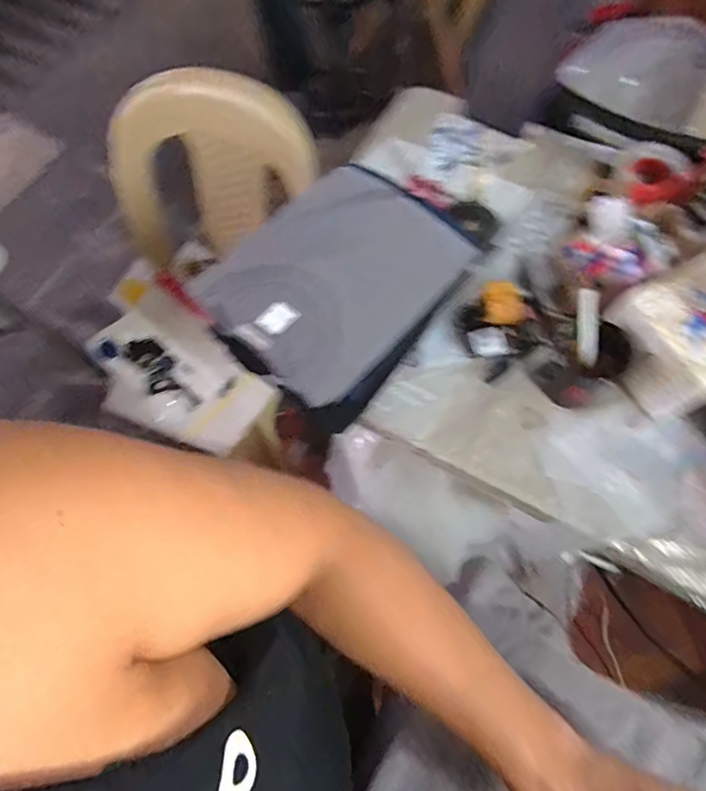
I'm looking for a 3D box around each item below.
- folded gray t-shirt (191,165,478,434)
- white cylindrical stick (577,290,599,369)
[{"bbox_3d":[-0.013,-0.141,0.583,0.239,0.057,0.295,39,75,16],"label":"folded gray t-shirt"},{"bbox_3d":[0.290,-0.084,0.602,0.020,0.098,0.018,-14,26,-3],"label":"white cylindrical stick"}]

